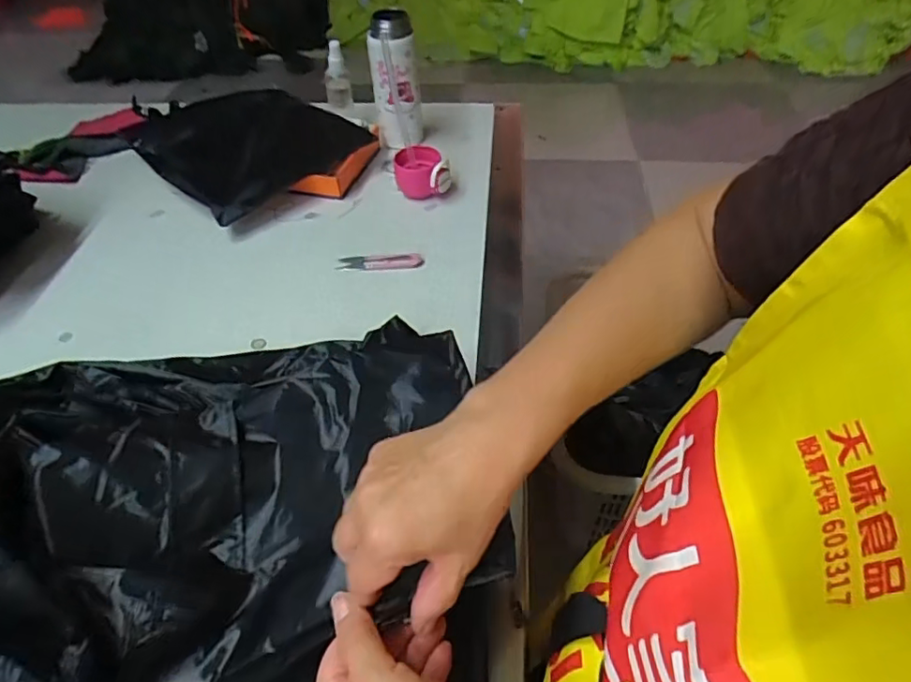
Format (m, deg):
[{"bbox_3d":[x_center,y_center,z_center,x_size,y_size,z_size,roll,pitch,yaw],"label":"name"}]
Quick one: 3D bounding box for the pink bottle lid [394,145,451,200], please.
[{"bbox_3d":[-0.047,-0.235,0.806,0.079,0.052,0.060,-1,45,0],"label":"pink bottle lid"}]

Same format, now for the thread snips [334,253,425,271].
[{"bbox_3d":[-0.092,-0.098,0.713,0.104,0.007,0.026,-6,45,-5],"label":"thread snips"}]

